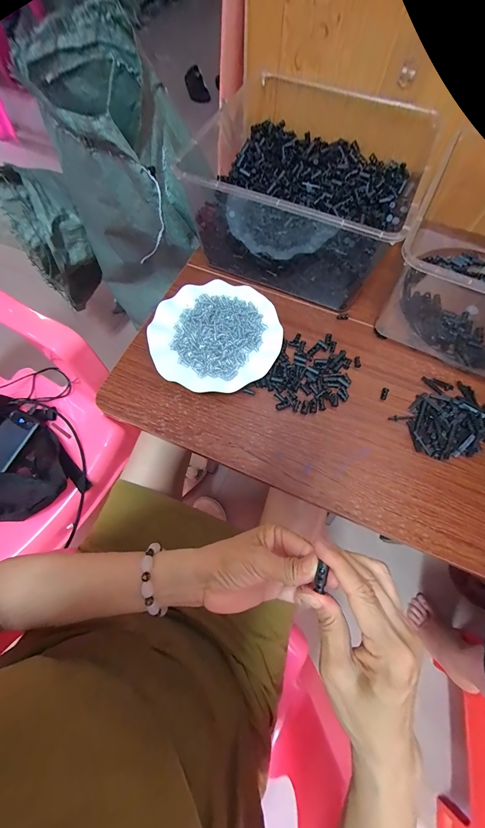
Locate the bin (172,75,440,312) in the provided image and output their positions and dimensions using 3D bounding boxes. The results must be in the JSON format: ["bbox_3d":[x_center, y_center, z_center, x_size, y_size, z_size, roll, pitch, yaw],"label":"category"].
[{"bbox_3d":[0.091,-0.354,0.462,0.316,0.130,0.303,20,71,7],"label":"bin"}]

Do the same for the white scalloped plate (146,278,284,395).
[{"bbox_3d":[-0.037,-0.113,0.426,0.179,0.029,0.179,0,70,0],"label":"white scalloped plate"}]

